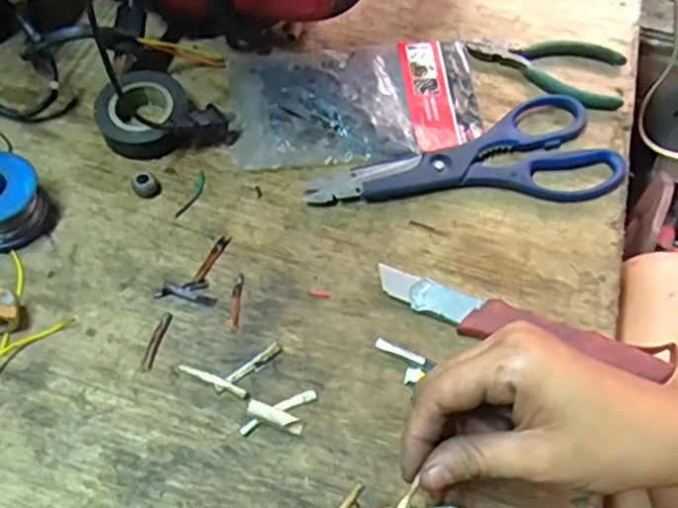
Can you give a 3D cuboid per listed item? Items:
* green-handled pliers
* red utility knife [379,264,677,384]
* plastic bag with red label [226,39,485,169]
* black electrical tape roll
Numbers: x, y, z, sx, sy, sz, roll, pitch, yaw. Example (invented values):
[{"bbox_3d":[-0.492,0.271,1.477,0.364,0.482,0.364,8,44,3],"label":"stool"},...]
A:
[{"bbox_3d":[0.149,-0.134,0.482,0.109,0.014,0.056,11,63,5],"label":"green-handled pliers"},{"bbox_3d":[0.107,0.041,0.391,0.172,0.018,0.028,16,64,7],"label":"red utility knife"},{"bbox_3d":[0.012,-0.107,0.469,0.172,0.013,0.100,-6,63,-4],"label":"plastic bag with red label"},{"bbox_3d":[-0.132,-0.094,0.452,0.059,0.026,0.064,0,63,-1],"label":"black electrical tape roll"}]

